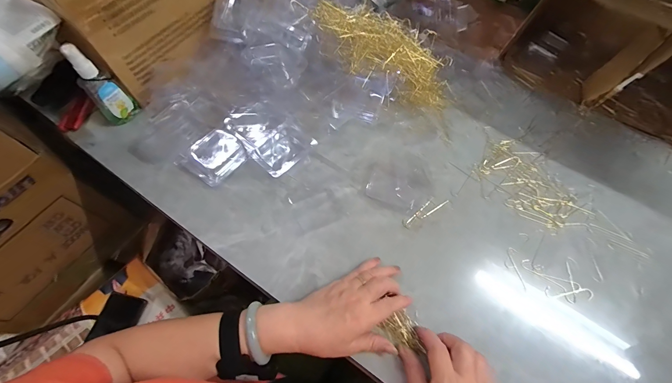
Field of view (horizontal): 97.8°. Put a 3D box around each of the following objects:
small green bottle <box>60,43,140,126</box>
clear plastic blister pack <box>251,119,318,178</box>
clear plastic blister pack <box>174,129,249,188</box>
[{"bbox_3d":[-0.366,-0.164,0.449,0.046,0.130,0.051,40,69,15],"label":"small green bottle"},{"bbox_3d":[-0.086,-0.071,0.478,0.065,0.010,0.092,40,69,15],"label":"clear plastic blister pack"},{"bbox_3d":[-0.191,-0.057,0.459,0.073,0.026,0.082,39,69,15],"label":"clear plastic blister pack"}]

